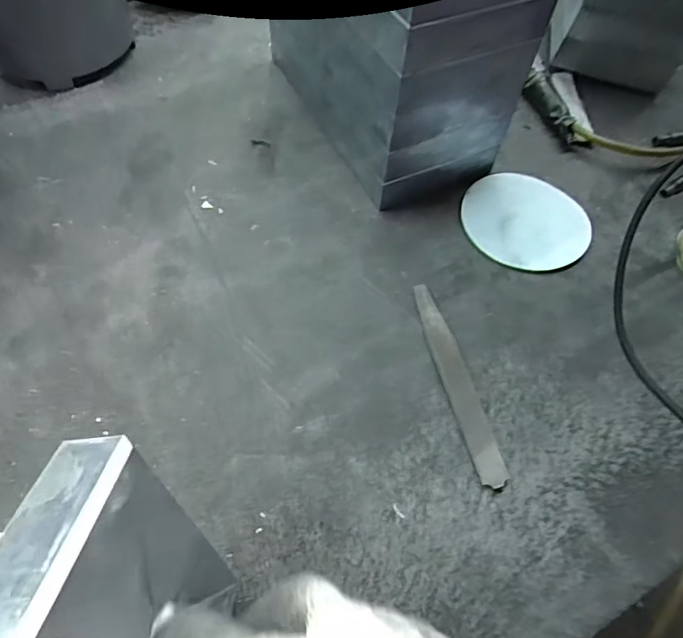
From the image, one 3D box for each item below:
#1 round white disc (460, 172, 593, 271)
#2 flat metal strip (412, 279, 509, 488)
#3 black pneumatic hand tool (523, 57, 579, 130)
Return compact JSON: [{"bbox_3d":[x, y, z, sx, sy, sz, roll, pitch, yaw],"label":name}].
[{"bbox_3d":[0.173,-0.093,0.467,0.118,0.009,0.108,0,60,1],"label":"round white disc"},{"bbox_3d":[0.087,0.043,0.375,0.022,0.005,0.162,-13,59,-5],"label":"flat metal strip"},{"bbox_3d":[0.225,-0.242,0.550,0.033,0.024,0.111,-8,59,-9],"label":"black pneumatic hand tool"}]

